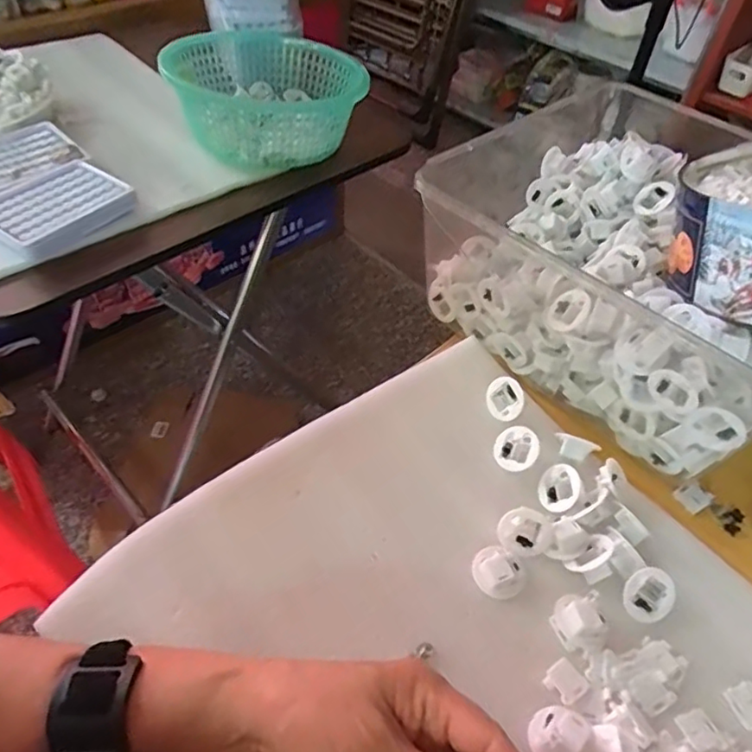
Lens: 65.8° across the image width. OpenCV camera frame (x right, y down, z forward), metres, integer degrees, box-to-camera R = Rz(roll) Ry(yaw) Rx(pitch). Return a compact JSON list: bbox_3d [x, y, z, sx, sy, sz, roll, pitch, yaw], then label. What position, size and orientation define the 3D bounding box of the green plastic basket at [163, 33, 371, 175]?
[{"bbox_3d":[-0.137,-0.349,0.724,0.223,0.081,0.215,-15,51,-17],"label":"green plastic basket"}]

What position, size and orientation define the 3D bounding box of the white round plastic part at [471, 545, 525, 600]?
[{"bbox_3d":[0.077,0.122,0.362,0.032,0.015,0.027,27,52,19],"label":"white round plastic part"}]

